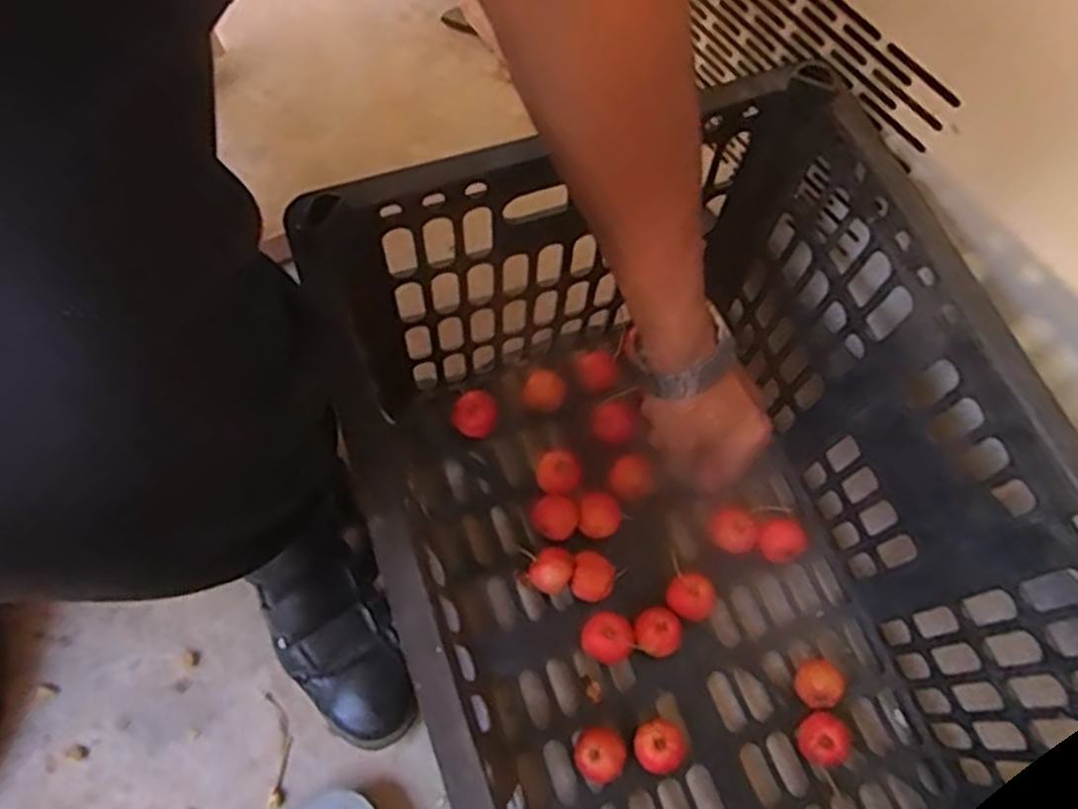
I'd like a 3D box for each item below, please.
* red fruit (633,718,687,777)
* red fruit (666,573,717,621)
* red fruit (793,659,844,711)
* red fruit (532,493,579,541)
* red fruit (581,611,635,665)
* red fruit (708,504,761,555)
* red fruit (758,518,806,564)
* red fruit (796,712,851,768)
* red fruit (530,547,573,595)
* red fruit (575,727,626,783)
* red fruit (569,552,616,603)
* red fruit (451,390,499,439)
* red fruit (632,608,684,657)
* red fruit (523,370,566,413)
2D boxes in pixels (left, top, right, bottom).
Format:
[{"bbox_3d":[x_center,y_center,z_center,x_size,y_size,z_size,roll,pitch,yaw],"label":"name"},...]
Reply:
[{"bbox_3d":[0.081,0.234,0.542,0.032,0.038,0.035,1,69,-3],"label":"red fruit"},{"bbox_3d":[0.110,0.143,0.580,0.032,0.033,0.031,1,69,-3],"label":"red fruit"},{"bbox_3d":[0.194,0.197,0.557,0.029,0.029,0.032,-5,67,-2],"label":"red fruit"},{"bbox_3d":[0.012,0.088,0.598,0.032,0.033,0.033,1,69,-3],"label":"red fruit"},{"bbox_3d":[0.048,0.169,0.570,0.033,0.034,0.035,1,69,-3],"label":"red fruit"},{"bbox_3d":[0.147,0.096,0.600,0.036,0.026,0.030,35,71,14],"label":"red fruit"},{"bbox_3d":[0.179,0.104,0.594,0.032,0.028,0.031,0,66,0],"label":"red fruit"},{"bbox_3d":[0.194,0.231,0.548,0.031,0.032,0.032,1,69,-3],"label":"red fruit"},{"bbox_3d":[0.009,0.125,0.589,0.032,0.030,0.029,-42,73,-16],"label":"red fruit"},{"bbox_3d":[0.041,0.237,0.539,0.032,0.033,0.032,1,69,-3],"label":"red fruit"},{"bbox_3d":[0.039,0.129,0.587,0.031,0.030,0.032,0,66,0],"label":"red fruit"},{"bbox_3d":[-0.049,0.010,0.621,0.035,0.027,0.035,1,69,-3],"label":"red fruit"},{"bbox_3d":[0.084,0.166,0.573,0.033,0.035,0.033,1,69,-3],"label":"red fruit"},{"bbox_3d":[0.004,-0.011,0.627,0.033,0.028,0.025,7,67,3],"label":"red fruit"}]

